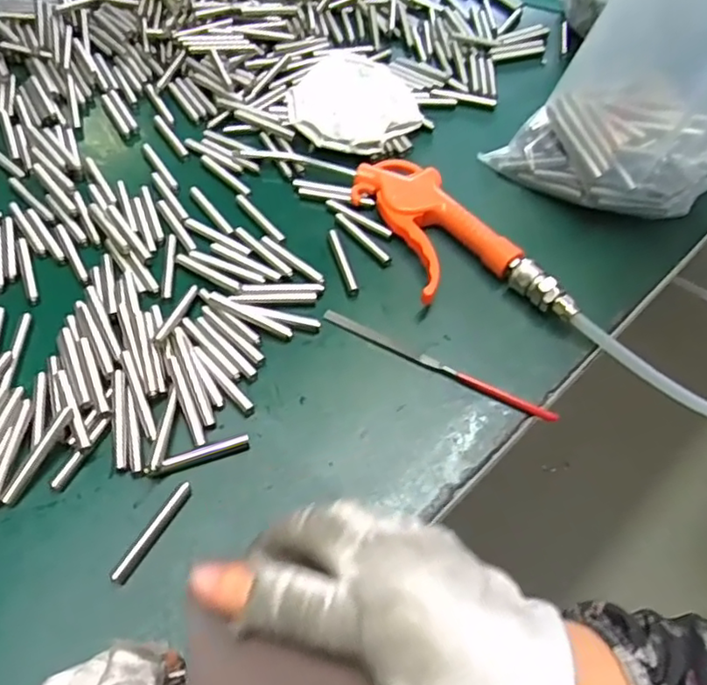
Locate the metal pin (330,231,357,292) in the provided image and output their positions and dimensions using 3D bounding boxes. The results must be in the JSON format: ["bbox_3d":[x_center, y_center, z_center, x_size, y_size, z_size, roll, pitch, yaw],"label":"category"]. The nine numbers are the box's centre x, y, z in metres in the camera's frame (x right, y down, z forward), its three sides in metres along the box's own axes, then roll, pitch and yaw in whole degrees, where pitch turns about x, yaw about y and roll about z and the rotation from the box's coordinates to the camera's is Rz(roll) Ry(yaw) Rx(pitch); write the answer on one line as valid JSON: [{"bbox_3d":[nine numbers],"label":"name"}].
[{"bbox_3d":[-0.008,-0.058,0.437,0.007,0.006,0.057,-11,58,-11],"label":"metal pin"}]

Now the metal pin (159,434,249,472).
[{"bbox_3d":[-0.084,0.062,0.352,0.049,0.006,0.007,-15,58,-13],"label":"metal pin"}]

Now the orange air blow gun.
[{"bbox_3d":[0.062,-0.068,0.436,0.076,0.027,0.184,-27,61,-20],"label":"orange air blow gun"}]

